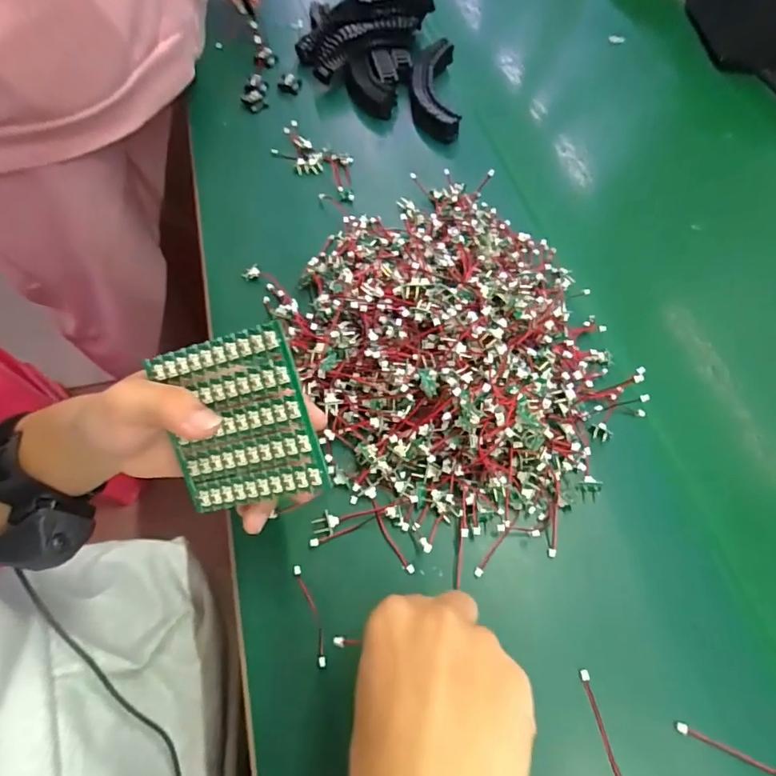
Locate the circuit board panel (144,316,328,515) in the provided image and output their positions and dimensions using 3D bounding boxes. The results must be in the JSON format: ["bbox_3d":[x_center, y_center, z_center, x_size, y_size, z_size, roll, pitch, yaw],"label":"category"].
[{"bbox_3d":[-0.078,0.018,0.255,0.078,0.006,0.086,-14,99,16],"label":"circuit board panel"}]

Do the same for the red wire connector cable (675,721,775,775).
[{"bbox_3d":[0.185,0.196,0.268,0.058,0.006,0.006,22,61,9],"label":"red wire connector cable"}]

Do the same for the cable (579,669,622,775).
[{"bbox_3d":[0.118,0.188,0.271,0.005,0.006,0.059,-10,61,-9],"label":"cable"}]

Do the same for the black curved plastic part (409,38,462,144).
[{"bbox_3d":[0.048,-0.326,0.536,0.048,0.024,0.144,2,60,-2],"label":"black curved plastic part"}]

